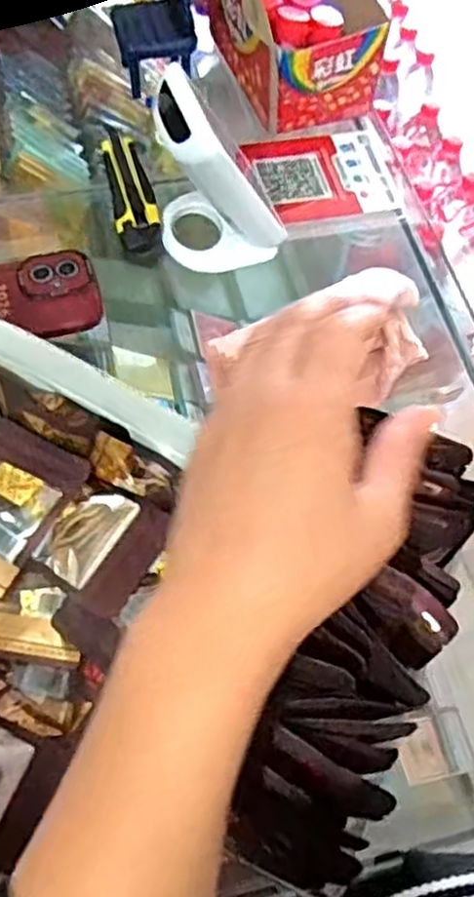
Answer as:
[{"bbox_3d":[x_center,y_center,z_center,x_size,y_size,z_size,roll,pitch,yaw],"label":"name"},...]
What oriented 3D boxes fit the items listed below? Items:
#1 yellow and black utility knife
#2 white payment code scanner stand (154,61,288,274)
[{"bbox_3d":[-0.098,-0.239,0.680,0.039,0.016,0.140,-11,62,-9],"label":"yellow and black utility knife"},{"bbox_3d":[-0.014,-0.227,0.619,0.101,0.149,0.097,-10,62,-9],"label":"white payment code scanner stand"}]

